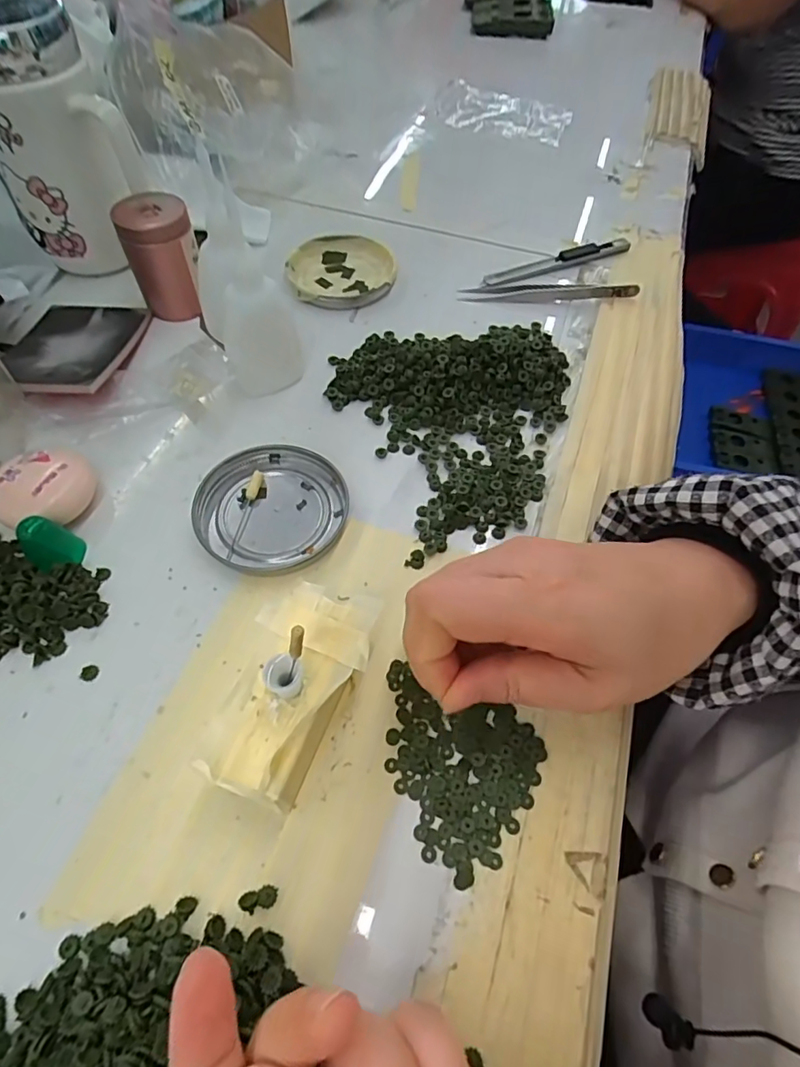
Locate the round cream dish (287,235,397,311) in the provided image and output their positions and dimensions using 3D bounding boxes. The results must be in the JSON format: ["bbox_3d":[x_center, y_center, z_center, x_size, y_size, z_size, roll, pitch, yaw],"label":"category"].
[{"bbox_3d":[-0.045,-0.198,0.405,0.078,0.009,0.080,1,58,-2],"label":"round cream dish"}]

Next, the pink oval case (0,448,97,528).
[{"bbox_3d":[-0.184,-0.021,0.279,0.045,0.022,0.038,-12,59,-10],"label":"pink oval case"}]

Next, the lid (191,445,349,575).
[{"bbox_3d":[-0.068,-0.016,0.289,0.081,0.013,0.072,-28,64,-19],"label":"lid"}]

